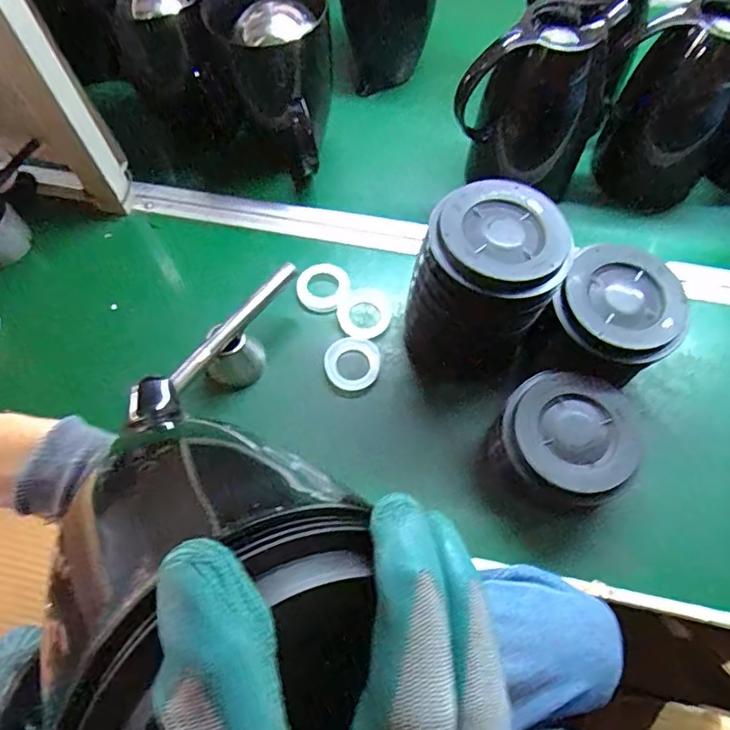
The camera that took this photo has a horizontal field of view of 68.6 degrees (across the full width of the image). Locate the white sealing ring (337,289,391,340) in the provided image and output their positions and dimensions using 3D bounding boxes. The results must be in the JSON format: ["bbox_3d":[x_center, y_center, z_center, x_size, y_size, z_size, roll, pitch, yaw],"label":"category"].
[{"bbox_3d":[0.001,-0.058,0.598,0.062,0.006,0.059,0,64,1],"label":"white sealing ring"}]

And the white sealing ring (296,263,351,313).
[{"bbox_3d":[-0.046,-0.090,0.608,0.056,0.009,0.061,0,64,1],"label":"white sealing ring"}]

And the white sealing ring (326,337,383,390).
[{"bbox_3d":[-0.013,-0.002,0.569,0.058,0.008,0.057,0,64,1],"label":"white sealing ring"}]

